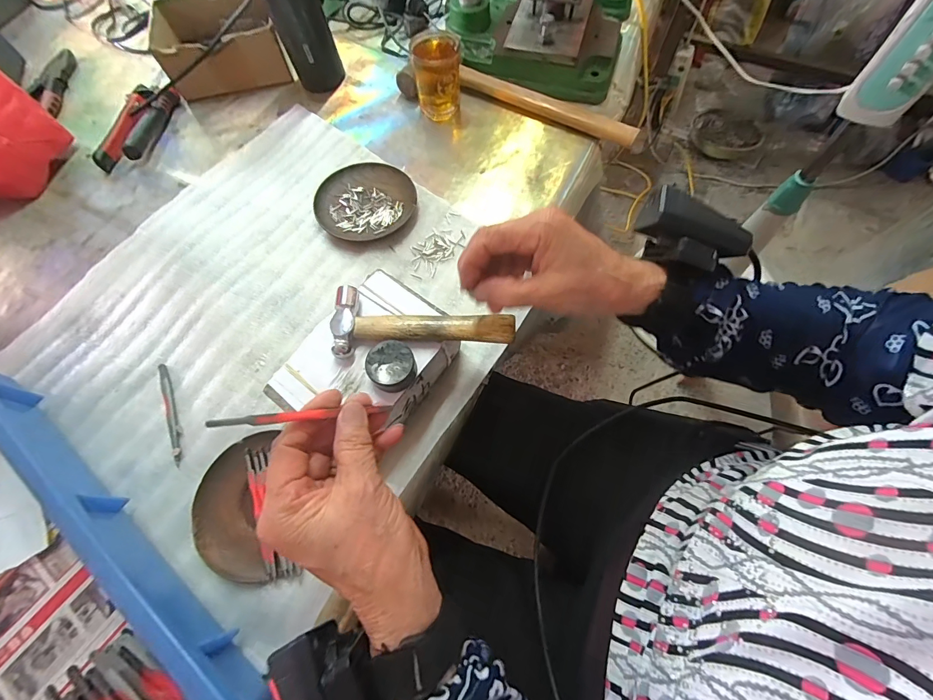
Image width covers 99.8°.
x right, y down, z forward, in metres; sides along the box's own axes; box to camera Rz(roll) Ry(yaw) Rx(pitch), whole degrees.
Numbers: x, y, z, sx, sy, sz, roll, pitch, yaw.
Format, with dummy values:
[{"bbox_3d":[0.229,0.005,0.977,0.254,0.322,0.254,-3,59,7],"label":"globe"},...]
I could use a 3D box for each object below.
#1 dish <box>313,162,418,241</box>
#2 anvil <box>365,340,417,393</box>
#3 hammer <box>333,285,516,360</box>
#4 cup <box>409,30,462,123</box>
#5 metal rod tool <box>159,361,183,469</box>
[{"bbox_3d":[-0.120,-0.177,0.462,0.113,0.011,0.109,-1,66,2],"label":"dish"},{"bbox_3d":[-0.059,0.014,0.311,0.034,0.024,0.037,-1,66,2],"label":"anvil"},{"bbox_3d":[-0.035,-0.024,0.323,0.146,0.017,0.055,0,66,3],"label":"hammer"},{"bbox_3d":[-0.036,-0.346,0.499,0.057,0.079,0.061,-1,66,2],"label":"cup"},{"bbox_3d":[-0.278,0.059,0.369,0.012,0.004,0.105,-26,68,-9],"label":"metal rod tool"}]

